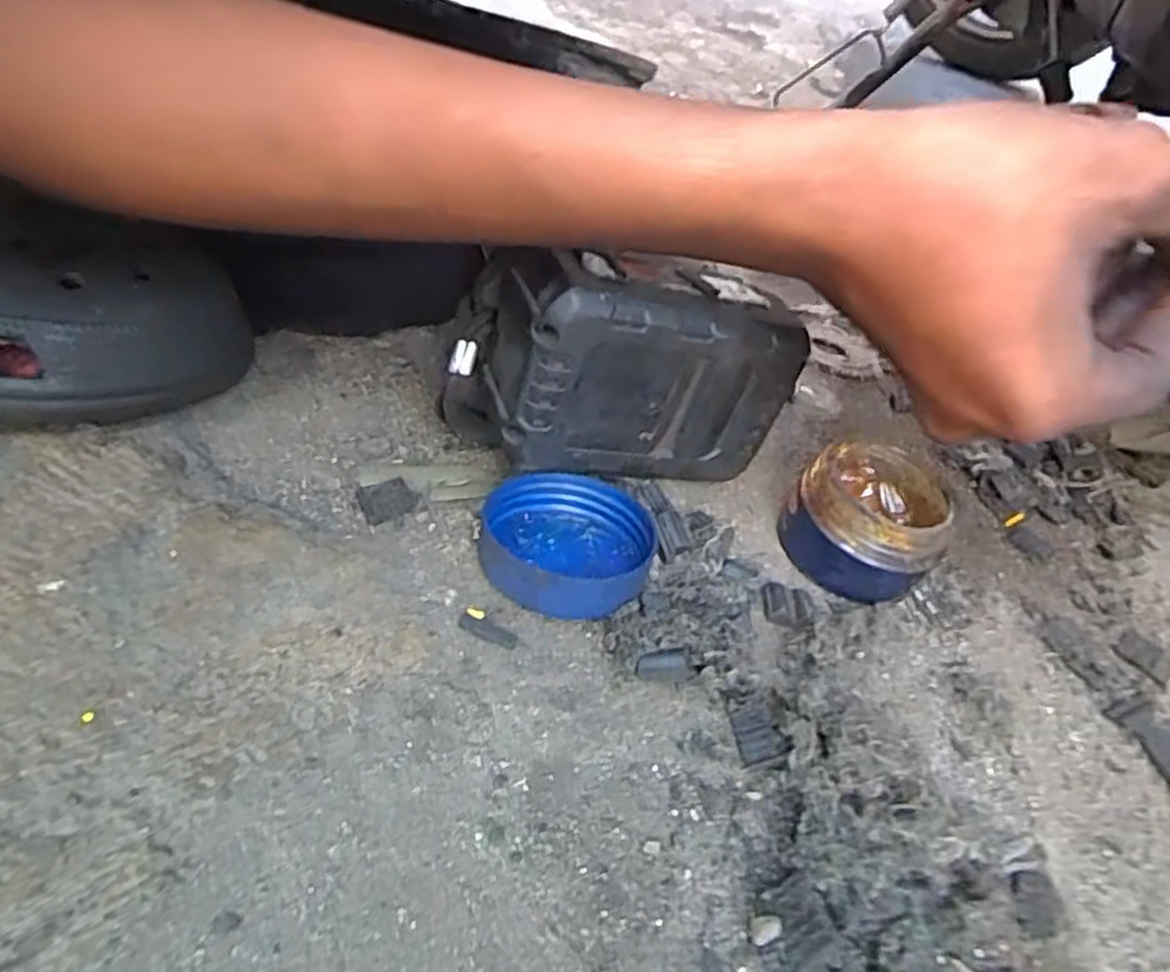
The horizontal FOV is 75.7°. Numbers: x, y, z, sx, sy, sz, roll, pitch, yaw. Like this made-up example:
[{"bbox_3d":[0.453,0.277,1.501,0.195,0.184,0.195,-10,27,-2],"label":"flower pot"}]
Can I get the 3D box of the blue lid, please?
[{"bbox_3d":[-0.005,0.016,0.269,0.060,0.021,0.067,20,42,12],"label":"blue lid"}]

